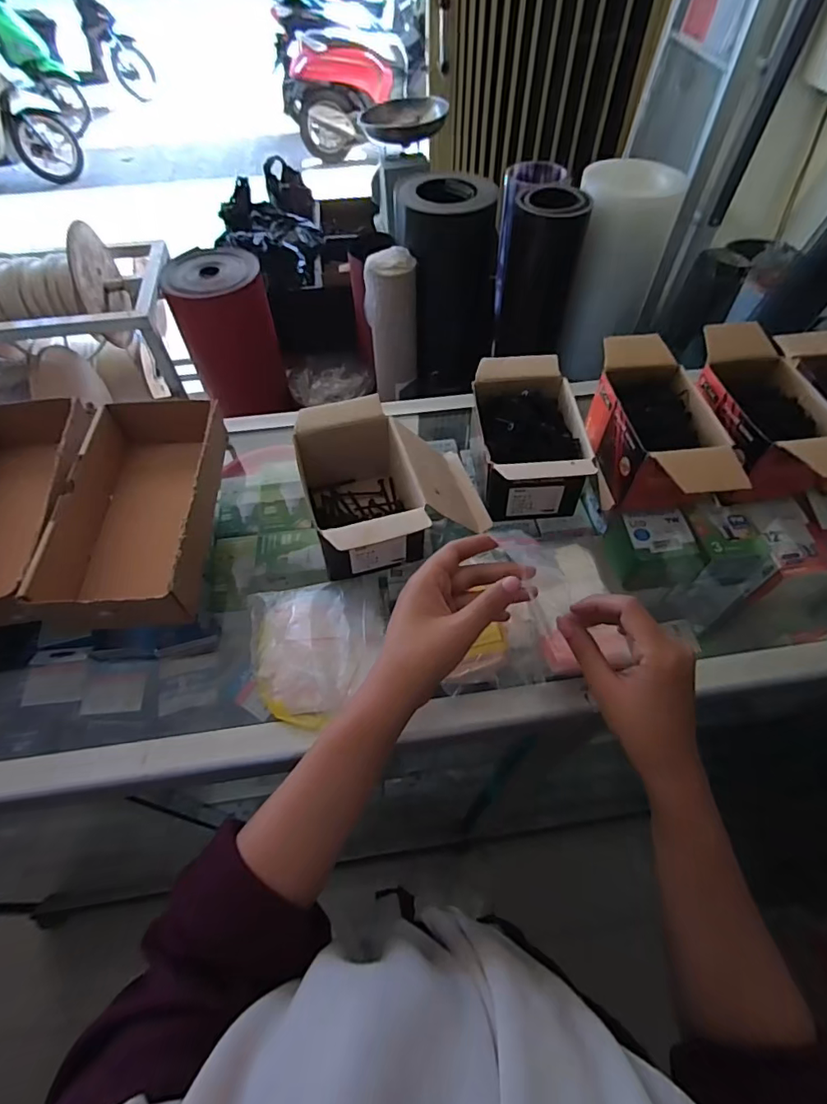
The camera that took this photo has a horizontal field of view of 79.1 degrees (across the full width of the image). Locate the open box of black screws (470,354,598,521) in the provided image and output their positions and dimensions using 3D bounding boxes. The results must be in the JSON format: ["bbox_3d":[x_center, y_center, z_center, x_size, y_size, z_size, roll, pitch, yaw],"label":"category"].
[{"bbox_3d":[0.107,-0.108,0.489,0.092,0.079,0.160,-3,55,-2],"label":"open box of black screws"}]

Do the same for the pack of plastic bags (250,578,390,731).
[{"bbox_3d":[-0.075,0.073,0.404,0.113,0.031,0.117,-9,55,-5],"label":"pack of plastic bags"}]

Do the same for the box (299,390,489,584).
[{"bbox_3d":[-0.016,-0.058,0.459,0.154,0.087,0.160,-13,56,-8],"label":"box"}]

